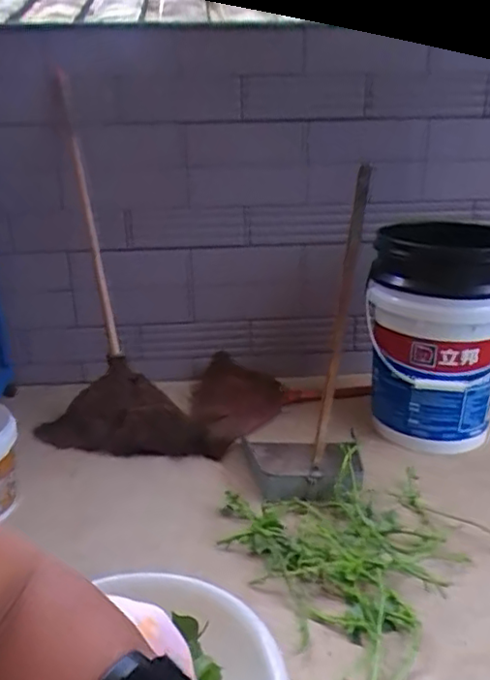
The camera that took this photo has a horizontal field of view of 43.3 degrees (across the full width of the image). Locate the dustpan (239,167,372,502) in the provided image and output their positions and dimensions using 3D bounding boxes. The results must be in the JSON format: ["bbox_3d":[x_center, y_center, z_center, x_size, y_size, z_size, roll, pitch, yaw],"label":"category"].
[{"bbox_3d":[0.098,-0.013,1.114,0.213,0.562,0.231,-1,21,4],"label":"dustpan"}]

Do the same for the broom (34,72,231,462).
[{"bbox_3d":[-0.222,-0.138,1.345,0.449,0.781,0.075,6,1,16],"label":"broom"}]

